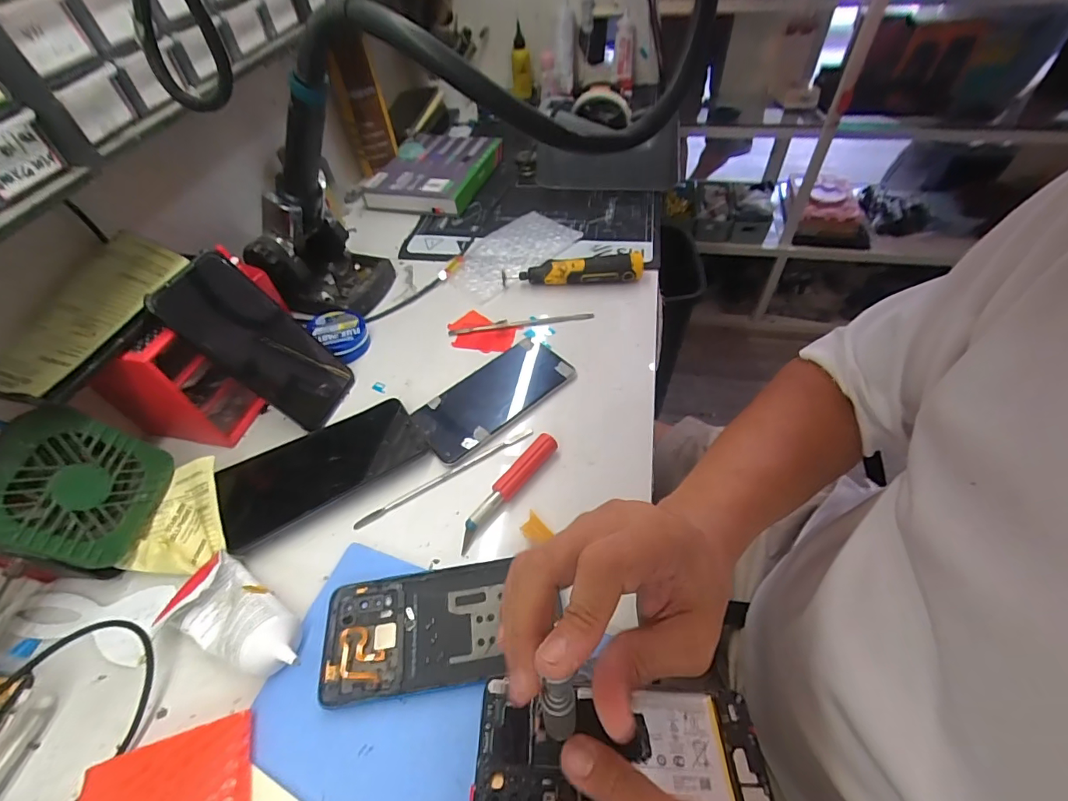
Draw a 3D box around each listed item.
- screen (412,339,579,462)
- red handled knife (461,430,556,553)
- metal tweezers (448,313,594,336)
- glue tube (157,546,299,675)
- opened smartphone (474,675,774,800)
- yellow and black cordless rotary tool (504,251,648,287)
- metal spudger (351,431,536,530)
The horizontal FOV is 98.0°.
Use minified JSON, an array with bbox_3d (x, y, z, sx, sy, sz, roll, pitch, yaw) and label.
[{"bbox_3d":[-0.037,-0.005,0.448,0.153,0.013,0.075,-37,58,-23],"label":"screen"},{"bbox_3d":[-0.022,0.070,0.382,0.018,0.016,0.113,32,60,26],"label":"red handled knife"},{"bbox_3d":[-0.015,-0.087,0.515,0.158,0.004,0.012,-6,51,-1],"label":"metal tweezers"},{"bbox_3d":[-0.204,0.149,0.320,0.117,0.028,0.051,10,49,31],"label":"glue tube"},{"bbox_3d":[0.049,0.195,0.257,0.158,0.013,0.073,-1,48,-6],"label":"opened smartphone"},{"bbox_3d":[0.045,-0.152,0.547,0.164,0.028,0.028,-2,51,3],"label":"yellow and black cordless rotary tool"},{"bbox_3d":[-0.074,0.064,0.402,0.167,0.005,0.008,-27,52,-18],"label":"metal spudger"}]

